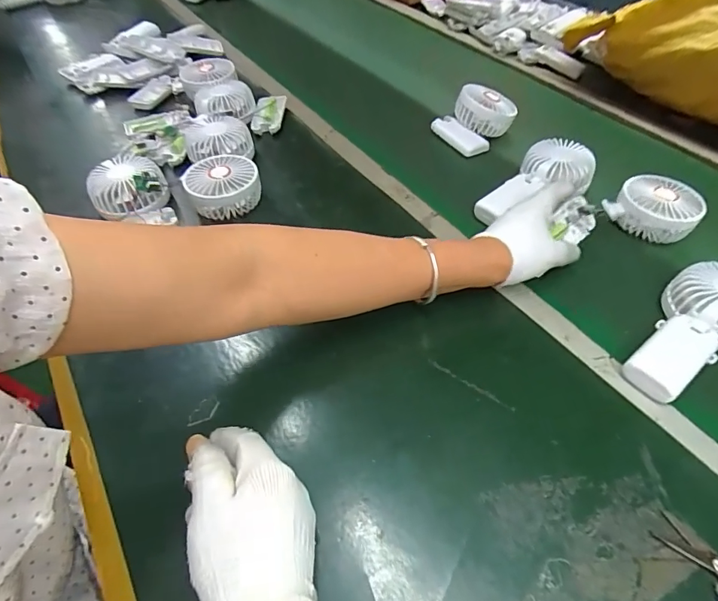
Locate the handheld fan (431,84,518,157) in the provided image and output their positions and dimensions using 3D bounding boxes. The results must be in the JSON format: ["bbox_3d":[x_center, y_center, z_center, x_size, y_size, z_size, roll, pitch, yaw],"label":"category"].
[{"bbox_3d":[0.175,-0.276,0.659,0.107,0.057,0.094,-30,56,-24],"label":"handheld fan"}]

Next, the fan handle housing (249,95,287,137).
[{"bbox_3d":[-0.138,-0.288,0.677,0.042,0.018,0.089,4,49,3],"label":"fan handle housing"}]

